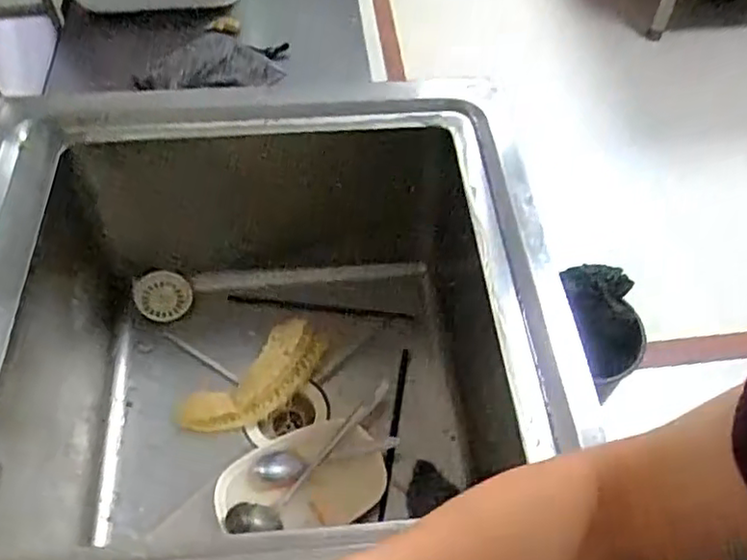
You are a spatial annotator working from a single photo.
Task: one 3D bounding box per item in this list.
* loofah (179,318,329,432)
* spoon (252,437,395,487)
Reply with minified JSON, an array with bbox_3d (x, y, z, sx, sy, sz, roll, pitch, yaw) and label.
[{"bbox_3d":[-0.153,0.127,0.855,0.204,0.037,0.083,-34,60,-22],"label":"loofah"},{"bbox_3d":[-0.058,0.220,0.793,0.174,0.025,0.043,-4,54,-2],"label":"spoon"}]

